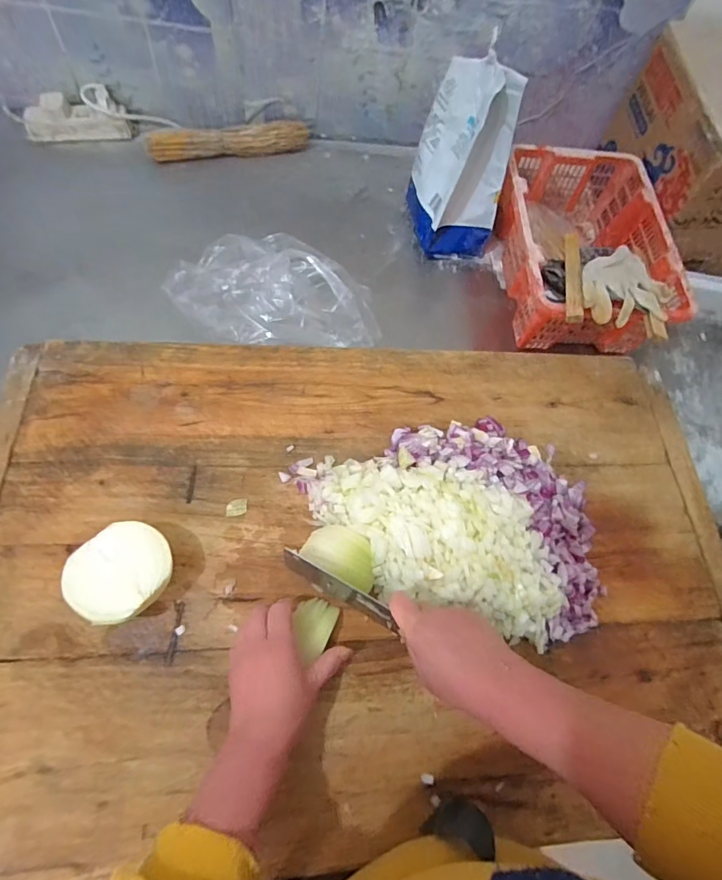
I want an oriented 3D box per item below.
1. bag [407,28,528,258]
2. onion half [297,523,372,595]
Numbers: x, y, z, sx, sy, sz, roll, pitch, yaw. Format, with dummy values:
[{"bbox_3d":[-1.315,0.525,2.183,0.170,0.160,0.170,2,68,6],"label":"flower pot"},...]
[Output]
[{"bbox_3d":[0.163,-0.470,0.747,0.134,0.242,0.186,1,65,-5],"label":"bag"},{"bbox_3d":[-0.019,0.127,0.504,0.083,0.041,0.050,28,66,8],"label":"onion half"}]

